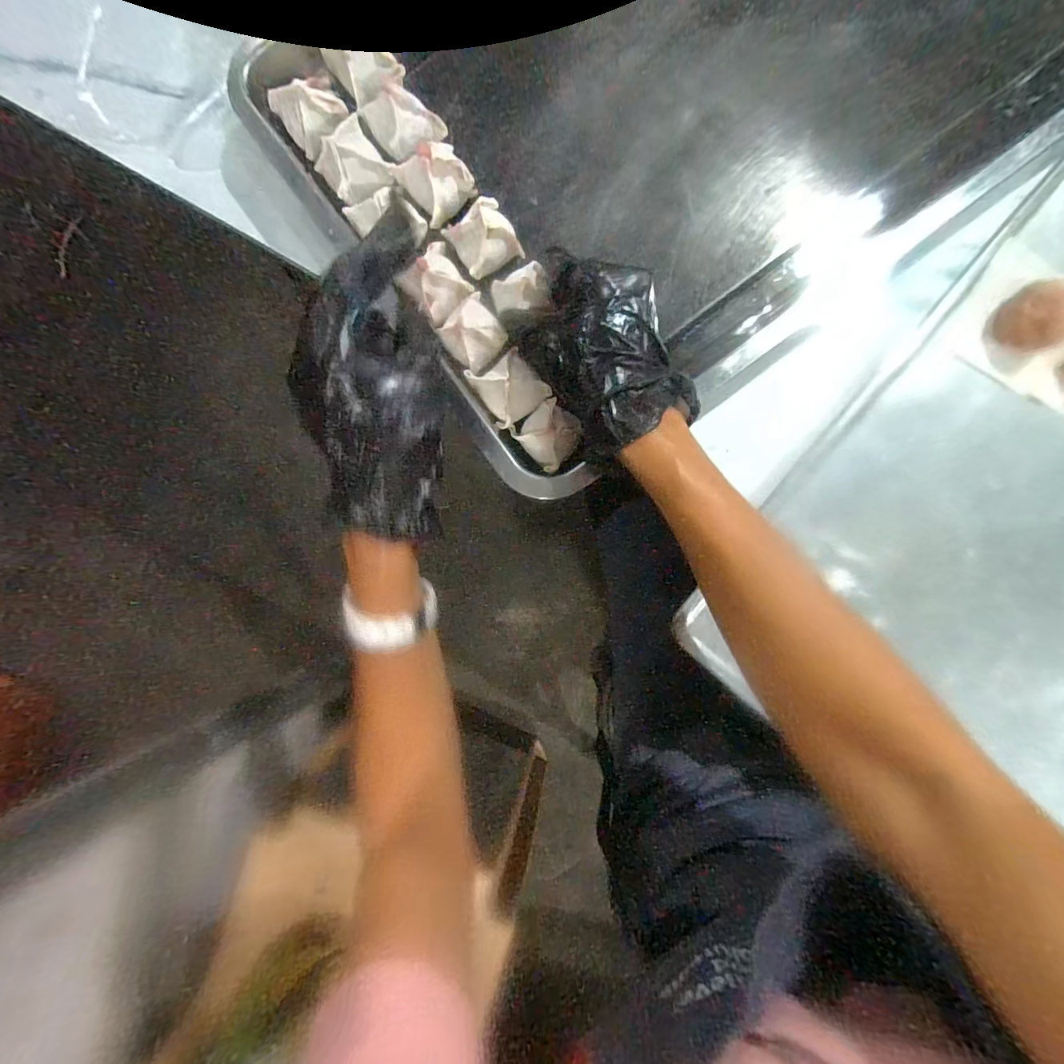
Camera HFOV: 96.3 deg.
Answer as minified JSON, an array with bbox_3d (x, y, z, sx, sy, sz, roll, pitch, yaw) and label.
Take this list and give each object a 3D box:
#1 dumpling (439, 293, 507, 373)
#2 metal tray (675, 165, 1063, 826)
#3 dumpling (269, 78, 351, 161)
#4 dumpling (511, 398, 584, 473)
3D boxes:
[{"bbox_3d":[-0.041,-0.140,0.332,0.039,0.022,0.042,-41,87,2],"label":"dumpling"},{"bbox_3d":[0.375,0.005,0.333,0.345,0.040,0.446,39,92,3],"label":"metal tray"},{"bbox_3d":[-0.159,-0.303,0.341,0.042,0.026,0.039,-37,87,2],"label":"dumpling"},{"bbox_3d":[0.011,-0.067,0.326,0.037,0.022,0.042,-42,87,2],"label":"dumpling"}]

